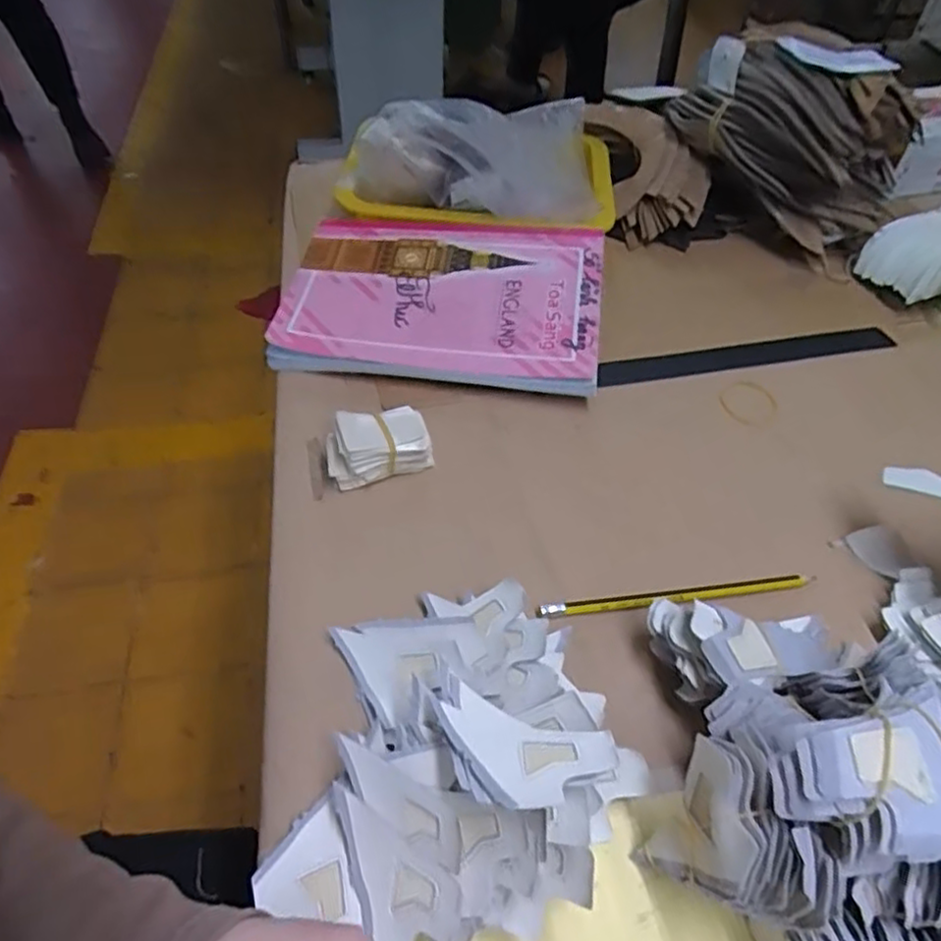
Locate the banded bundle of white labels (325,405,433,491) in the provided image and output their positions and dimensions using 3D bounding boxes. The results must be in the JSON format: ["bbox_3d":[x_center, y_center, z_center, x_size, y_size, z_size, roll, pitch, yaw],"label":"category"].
[{"bbox_3d":[-0.064,-0.018,0.472,0.069,0.043,0.034,-19,54,-18],"label":"banded bundle of white labels"}]

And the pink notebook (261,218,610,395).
[{"bbox_3d":[-0.021,-0.143,0.562,0.248,0.017,0.166,6,62,6],"label":"pink notebook"}]

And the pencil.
[{"bbox_3d":[0.128,0.075,0.422,0.175,0.007,0.008,-6,51,-8],"label":"pencil"}]

